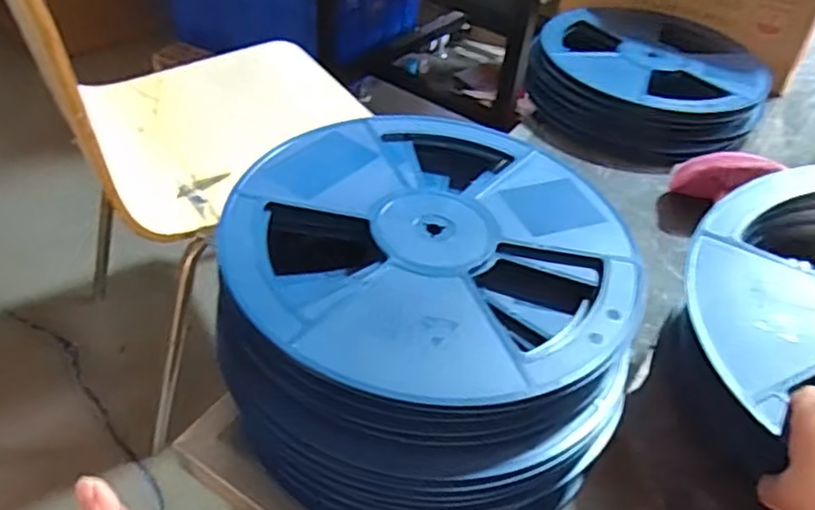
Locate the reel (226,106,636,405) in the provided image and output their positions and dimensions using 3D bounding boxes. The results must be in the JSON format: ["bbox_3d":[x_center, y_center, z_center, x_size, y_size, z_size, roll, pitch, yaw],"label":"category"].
[{"bbox_3d":[0.022,-0.019,0.522,0.308,0.025,0.299,9,43,3],"label":"reel"}]

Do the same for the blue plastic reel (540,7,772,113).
[{"bbox_3d":[0.352,-0.297,0.972,0.284,0.027,0.313,-16,47,-22],"label":"blue plastic reel"}]

